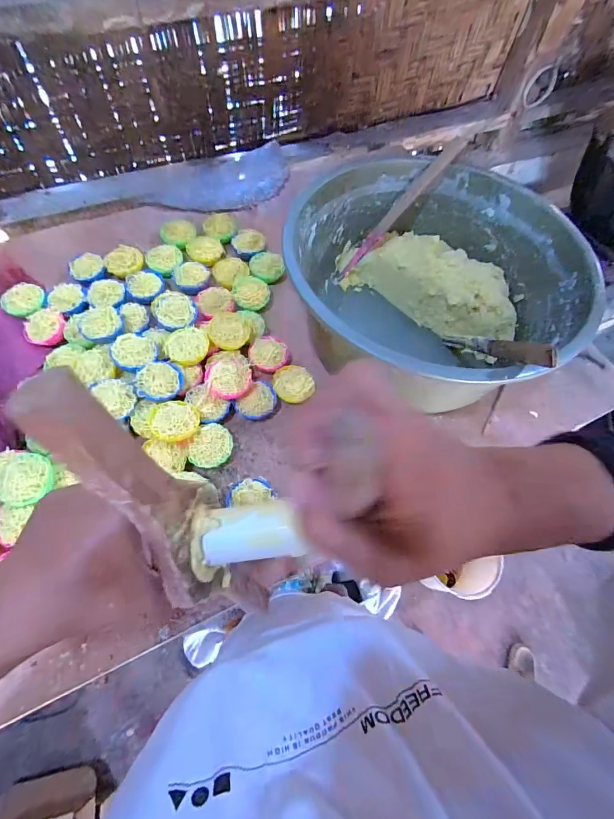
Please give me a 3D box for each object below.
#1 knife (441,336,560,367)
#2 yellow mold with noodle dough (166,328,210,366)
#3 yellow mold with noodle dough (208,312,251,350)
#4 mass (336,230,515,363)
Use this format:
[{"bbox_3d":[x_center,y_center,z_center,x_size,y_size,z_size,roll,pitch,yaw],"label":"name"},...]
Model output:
[{"bbox_3d":[0.239,-0.083,0.489,0.012,0.276,0.023,3,104,-2],"label":"knife"},{"bbox_3d":[-0.172,-0.092,0.531,0.058,0.018,0.058,-19,66,-13],"label":"yellow mold with noodle dough"},{"bbox_3d":[-0.117,-0.117,0.558,0.059,0.029,0.058,-10,64,-9],"label":"yellow mold with noodle dough"},{"bbox_3d":[0.208,-0.220,0.636,0.311,0.098,0.123,31,66,12],"label":"mass"}]

